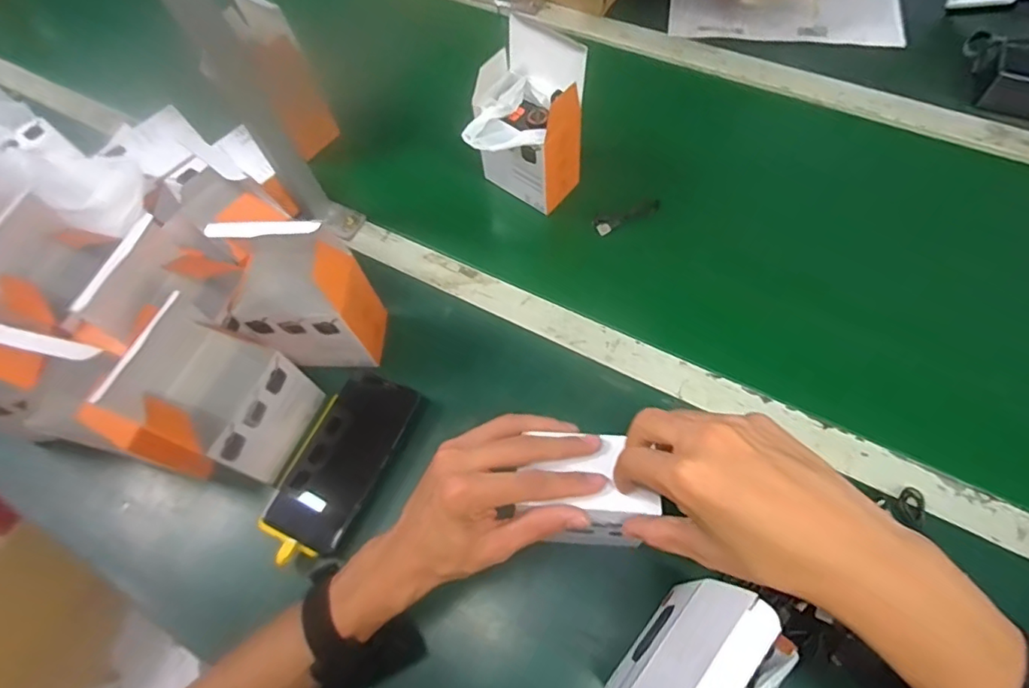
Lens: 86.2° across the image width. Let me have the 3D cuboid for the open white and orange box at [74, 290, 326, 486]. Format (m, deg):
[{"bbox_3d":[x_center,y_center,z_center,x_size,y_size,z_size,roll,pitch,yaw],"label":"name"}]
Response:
[{"bbox_3d":[-0.251,0.050,0.470,0.094,0.140,0.122,19,67,12],"label":"open white and orange box"}]

